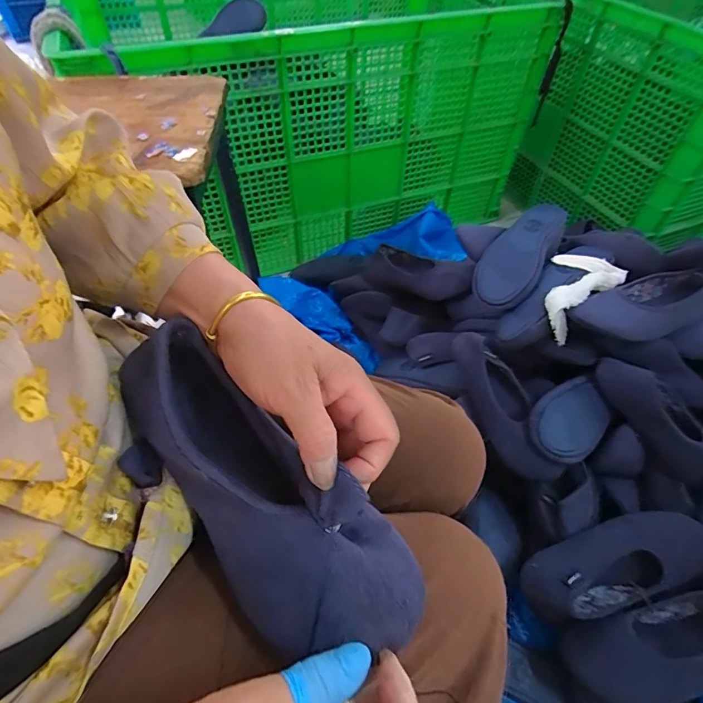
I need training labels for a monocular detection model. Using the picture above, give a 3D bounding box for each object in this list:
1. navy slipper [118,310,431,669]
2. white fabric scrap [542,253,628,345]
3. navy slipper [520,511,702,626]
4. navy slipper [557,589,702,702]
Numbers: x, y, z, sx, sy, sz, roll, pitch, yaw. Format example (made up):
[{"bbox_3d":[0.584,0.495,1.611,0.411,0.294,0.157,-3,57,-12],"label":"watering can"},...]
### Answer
[{"bbox_3d":[-0.060,0.082,0.254,0.223,0.065,0.083,43,62,15],"label":"navy slipper"},{"bbox_3d":[0.354,-0.099,0.684,0.108,0.063,0.161,36,60,24],"label":"white fabric scrap"},{"bbox_3d":[0.355,0.292,0.577,0.254,0.086,0.096,-19,54,0],"label":"navy slipper"},{"bbox_3d":[0.387,0.359,0.512,0.233,0.059,0.095,-16,53,3],"label":"navy slipper"}]

